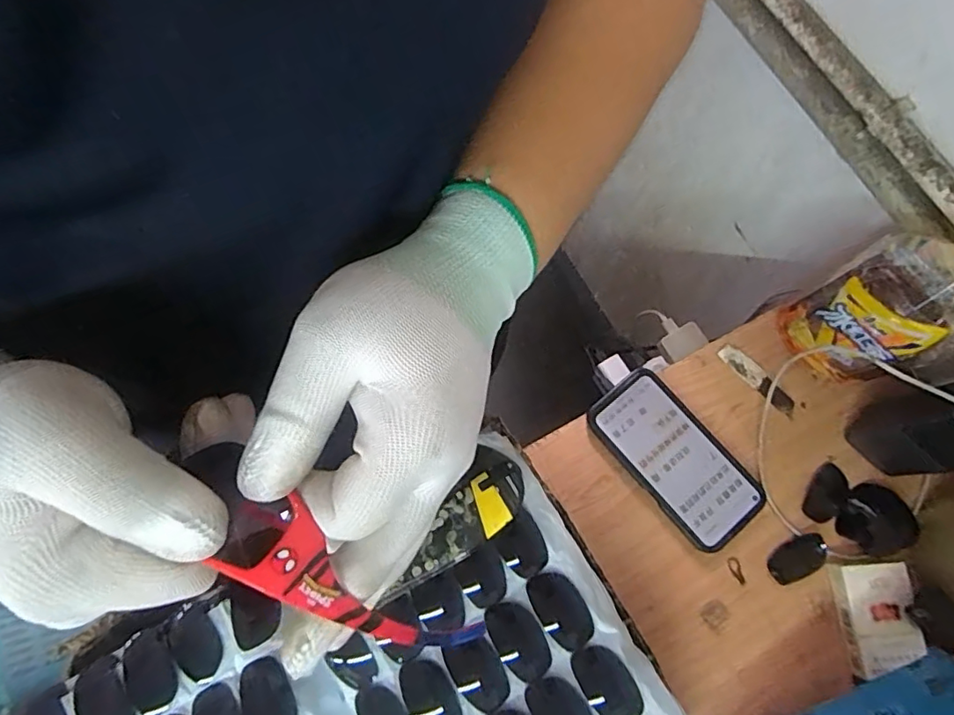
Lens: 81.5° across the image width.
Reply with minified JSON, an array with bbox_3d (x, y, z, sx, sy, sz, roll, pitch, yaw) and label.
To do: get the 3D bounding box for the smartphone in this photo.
[{"bbox_3d":[0.181,0.090,0.509,0.082,0.017,0.160,-41,78,-10],"label":"smartphone"}]

